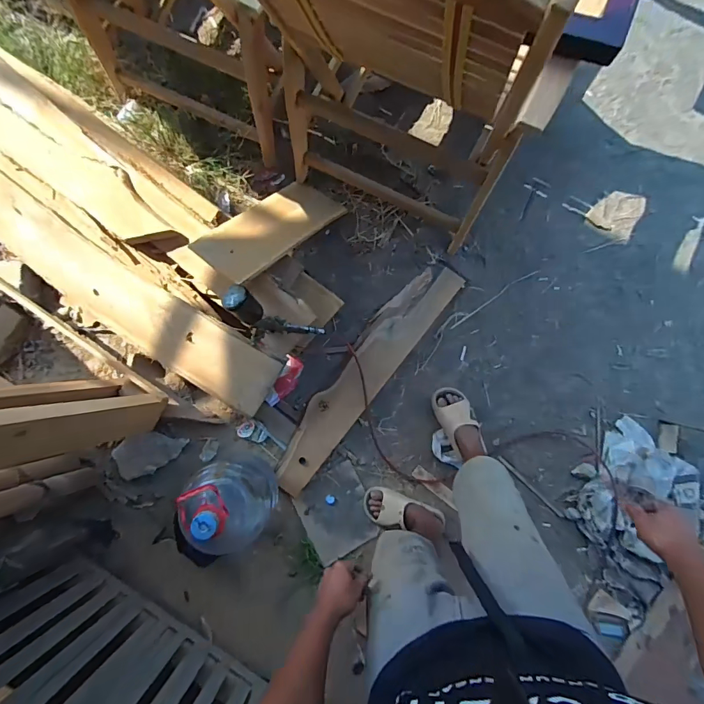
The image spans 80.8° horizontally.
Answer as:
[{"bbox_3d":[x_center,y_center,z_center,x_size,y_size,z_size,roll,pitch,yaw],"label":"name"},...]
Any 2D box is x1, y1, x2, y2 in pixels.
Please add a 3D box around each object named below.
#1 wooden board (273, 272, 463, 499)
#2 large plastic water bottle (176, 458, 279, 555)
[{"bbox_3d":[0.041,0.070,1.355,0.155,0.032,0.857,38,88,5],"label":"wooden board"},{"bbox_3d":[-0.312,0.398,1.093,0.180,0.390,0.202,1,85,3],"label":"large plastic water bottle"}]

